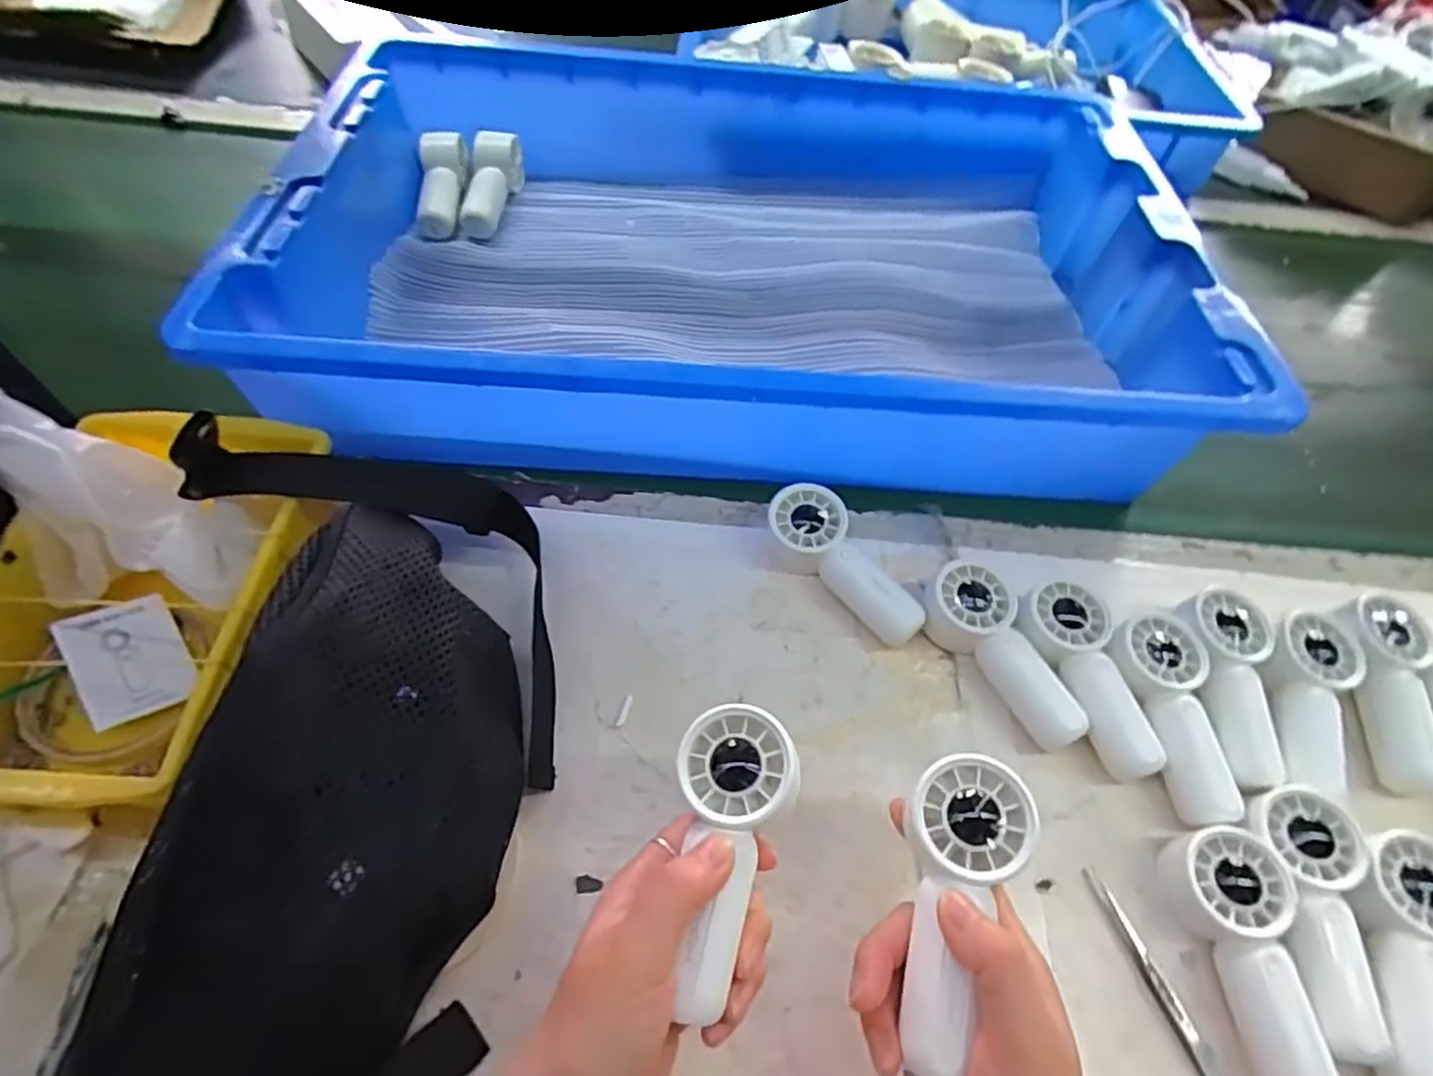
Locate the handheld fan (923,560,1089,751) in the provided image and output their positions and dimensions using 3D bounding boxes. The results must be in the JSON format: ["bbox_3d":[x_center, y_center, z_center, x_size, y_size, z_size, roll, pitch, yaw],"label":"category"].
[{"bbox_3d":[0.164,0.062,0.403,0.045,0.034,0.106,-34,64,-25],"label":"handheld fan"}]

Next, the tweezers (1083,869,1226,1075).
[{"bbox_3d":[0.210,0.216,0.320,0.013,0.007,0.131,-14,57,-14],"label":"tweezers"}]

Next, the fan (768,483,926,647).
[{"bbox_3d":[0.074,0.018,0.427,0.041,0.036,0.109,-30,63,-23],"label":"fan"}]

